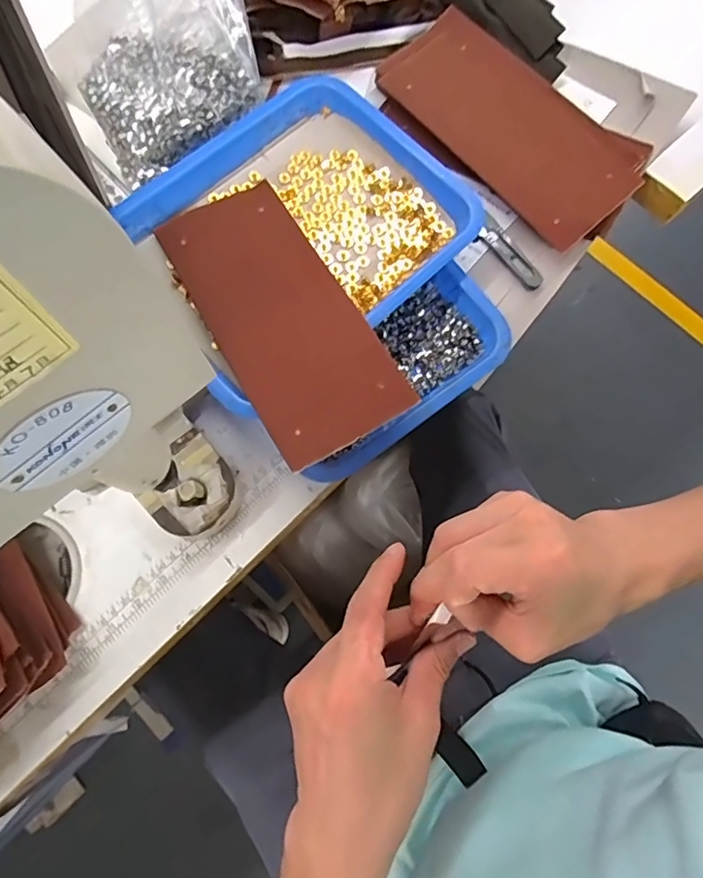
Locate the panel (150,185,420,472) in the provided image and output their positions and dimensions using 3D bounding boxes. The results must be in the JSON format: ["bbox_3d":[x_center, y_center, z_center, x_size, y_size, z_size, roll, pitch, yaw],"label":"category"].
[{"bbox_3d":[-0.060,-0.104,0.441,0.112,0.009,0.253,-30,74,-8],"label":"panel"}]

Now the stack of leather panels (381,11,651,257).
[{"bbox_3d":[0.154,-0.307,0.523,0.268,0.030,0.133,42,78,10],"label":"stack of leather panels"}]

